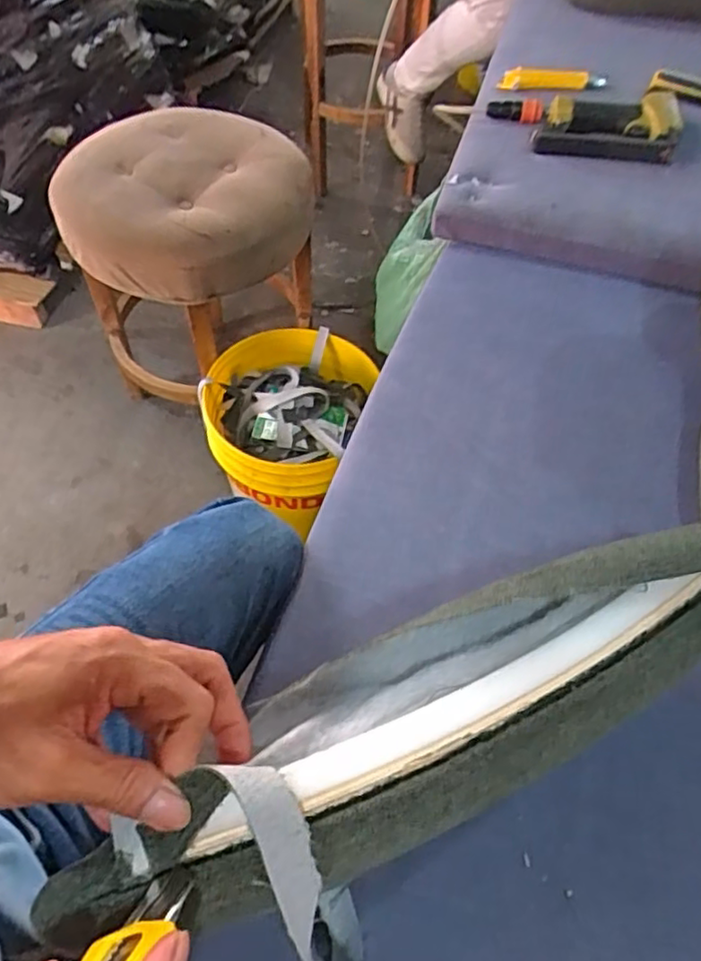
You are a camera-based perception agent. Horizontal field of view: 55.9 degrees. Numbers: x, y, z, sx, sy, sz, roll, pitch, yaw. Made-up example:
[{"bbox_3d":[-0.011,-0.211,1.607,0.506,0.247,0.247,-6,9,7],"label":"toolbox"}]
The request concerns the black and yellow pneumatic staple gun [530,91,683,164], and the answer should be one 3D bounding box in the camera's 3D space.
[{"bbox_3d":[0.339,-0.467,0.873,0.184,0.040,0.098,10,56,4],"label":"black and yellow pneumatic staple gun"}]

